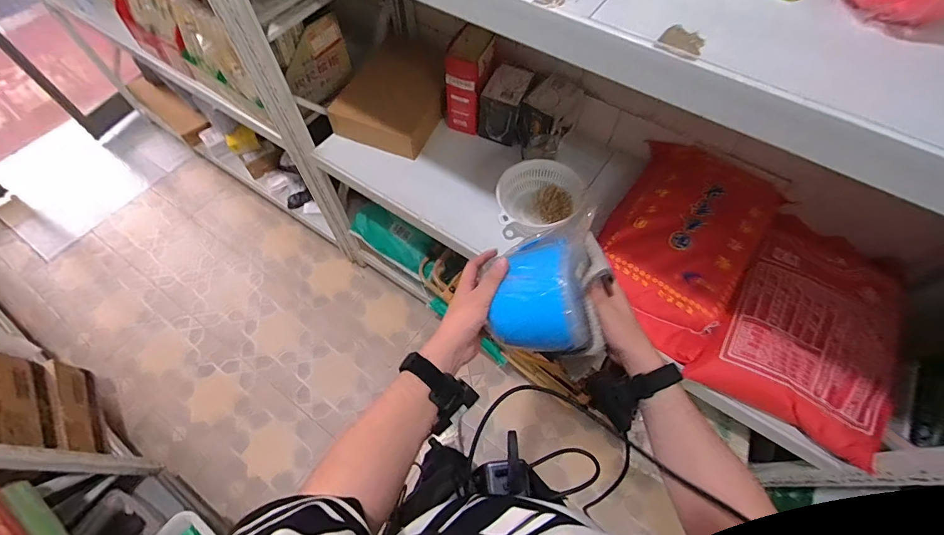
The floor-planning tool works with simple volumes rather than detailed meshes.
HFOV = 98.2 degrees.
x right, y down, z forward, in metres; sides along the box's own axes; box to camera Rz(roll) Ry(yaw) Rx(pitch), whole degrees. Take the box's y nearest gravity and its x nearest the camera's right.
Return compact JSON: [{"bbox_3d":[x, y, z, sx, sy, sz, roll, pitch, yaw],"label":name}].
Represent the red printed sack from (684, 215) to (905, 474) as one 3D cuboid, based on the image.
[{"bbox_3d":[0.682,0.137,0.832,0.311,0.087,0.403,34,67,17],"label":"red printed sack"}]

